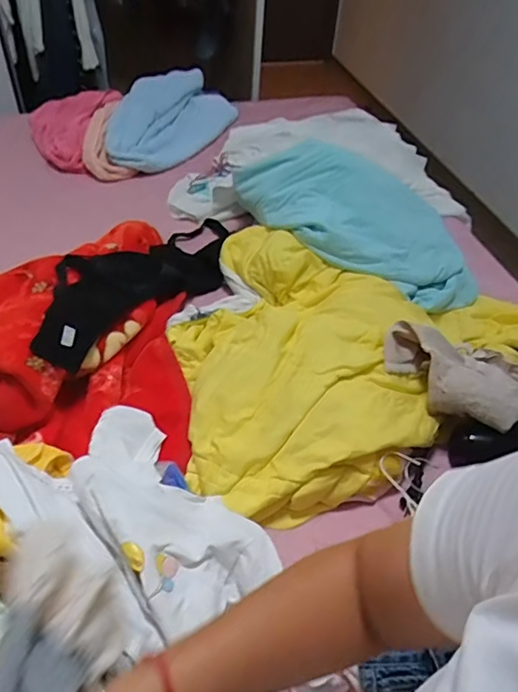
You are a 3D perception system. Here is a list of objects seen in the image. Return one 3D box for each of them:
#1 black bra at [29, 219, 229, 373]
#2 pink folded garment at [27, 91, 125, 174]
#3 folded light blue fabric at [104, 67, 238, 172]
[{"bbox_3d":[-0.227,-0.130,1.032,0.222,0.078,0.569,22,35,16],"label":"black bra"},{"bbox_3d":[-0.551,-0.621,1.465,0.234,0.056,0.373,6,47,1],"label":"pink folded garment"},{"bbox_3d":[-0.239,-0.636,1.502,0.303,0.115,0.440,6,47,1],"label":"folded light blue fabric"}]

